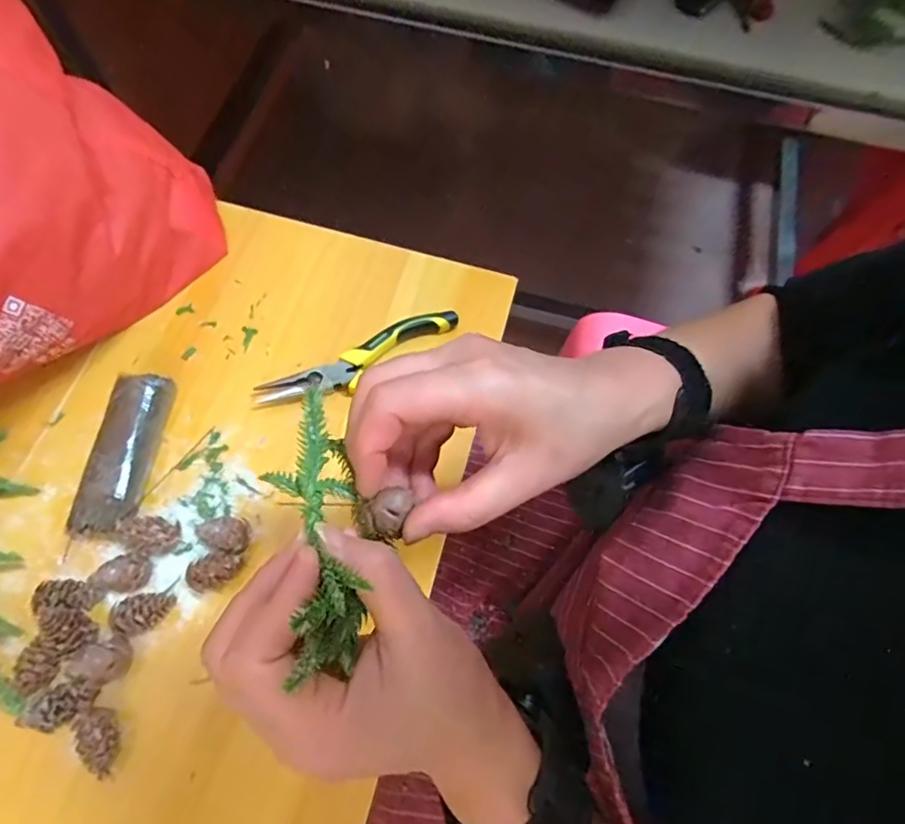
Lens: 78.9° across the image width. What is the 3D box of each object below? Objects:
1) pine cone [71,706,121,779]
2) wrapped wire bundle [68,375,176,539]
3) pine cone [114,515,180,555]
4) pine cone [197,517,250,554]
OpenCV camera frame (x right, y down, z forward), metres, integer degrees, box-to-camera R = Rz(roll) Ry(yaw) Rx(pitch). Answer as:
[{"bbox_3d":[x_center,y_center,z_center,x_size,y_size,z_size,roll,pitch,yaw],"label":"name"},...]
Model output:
[{"bbox_3d":[-0.199,0.187,0.313,0.020,0.020,0.036,-21,71,-11],"label":"pine cone"},{"bbox_3d":[-0.220,0.027,0.375,0.039,0.029,0.112,6,68,-1],"label":"wrapped wire bundle"},{"bbox_3d":[-0.193,0.079,0.352,0.036,0.027,0.024,11,68,2],"label":"pine cone"},{"bbox_3d":[-0.151,0.079,0.360,0.038,0.016,0.022,14,68,3],"label":"pine cone"}]

